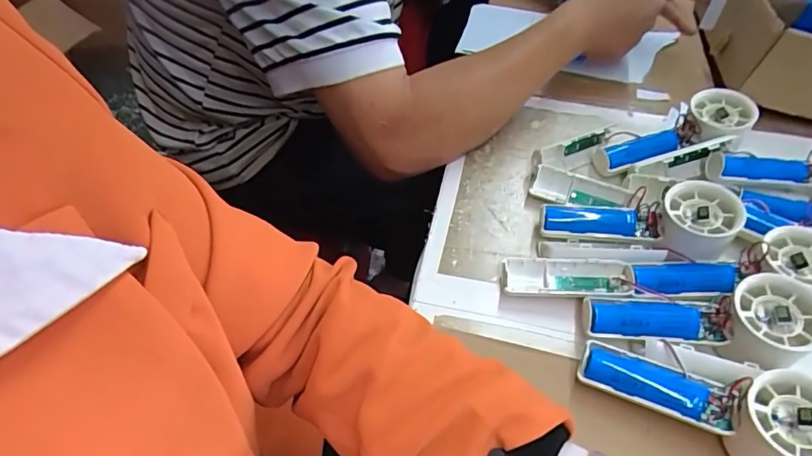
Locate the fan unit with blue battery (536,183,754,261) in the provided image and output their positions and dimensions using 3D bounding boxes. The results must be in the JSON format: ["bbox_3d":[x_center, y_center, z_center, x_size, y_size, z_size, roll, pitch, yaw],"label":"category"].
[{"bbox_3d":[0.193,-0.008,0.421,0.151,0.036,0.061,1,49,16],"label":"fan unit with blue battery"}]

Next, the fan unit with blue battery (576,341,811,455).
[{"bbox_3d":[0.193,0.107,0.323,0.149,0.058,0.053,27,55,17],"label":"fan unit with blue battery"}]

